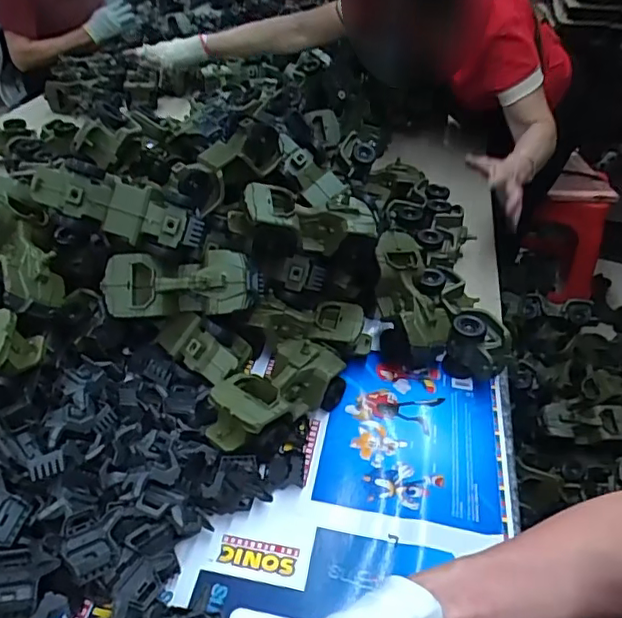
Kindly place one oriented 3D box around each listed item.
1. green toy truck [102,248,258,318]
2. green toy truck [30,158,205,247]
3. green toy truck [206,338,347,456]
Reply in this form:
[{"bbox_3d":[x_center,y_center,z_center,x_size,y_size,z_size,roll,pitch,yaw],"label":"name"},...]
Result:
[{"bbox_3d":[-0.159,-0.030,0.718,0.189,0.080,0.083,0,-3,1],"label":"green toy truck"},{"bbox_3d":[-0.233,-0.126,0.698,0.203,0.074,0.049,17,3,-9],"label":"green toy truck"},{"bbox_3d":[-0.044,0.105,0.673,0.088,0.089,0.183,31,47,30],"label":"green toy truck"}]

